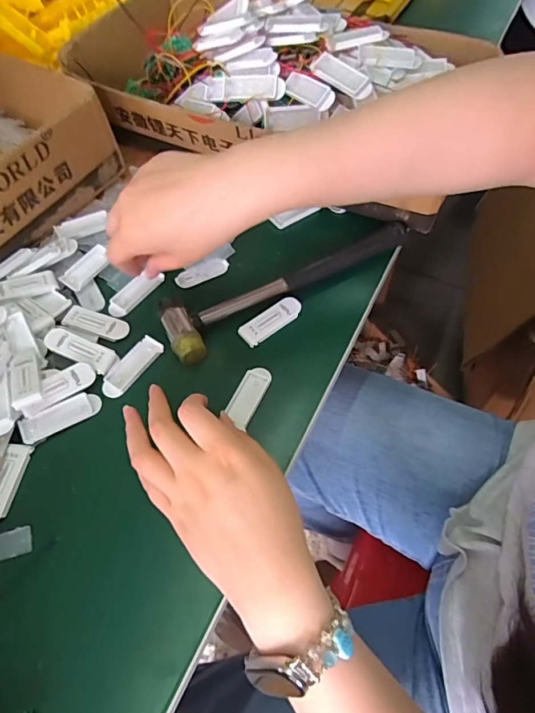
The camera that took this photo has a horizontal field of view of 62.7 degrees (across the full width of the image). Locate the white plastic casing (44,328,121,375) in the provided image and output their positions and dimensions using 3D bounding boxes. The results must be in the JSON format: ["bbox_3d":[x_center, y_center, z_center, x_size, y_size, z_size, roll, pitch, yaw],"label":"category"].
[{"bbox_3d":[-0.151,-0.006,0.355,0.060,0.005,0.021,24,62,2],"label":"white plastic casing"}]

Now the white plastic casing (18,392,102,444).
[{"bbox_3d":[-0.156,0.045,0.332,0.058,0.007,0.019,-28,61,-13],"label":"white plastic casing"}]

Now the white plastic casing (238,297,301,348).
[{"bbox_3d":[0.004,-0.031,0.373,0.058,0.006,0.021,-36,63,-17],"label":"white plastic casing"}]

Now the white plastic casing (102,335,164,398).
[{"bbox_3d":[-0.110,0.008,0.356,0.021,0.004,0.058,30,65,20],"label":"white plastic casing"}]

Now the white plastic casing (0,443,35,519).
[{"bbox_3d":[-0.184,0.088,0.305,0.017,0.006,0.056,6,59,7],"label":"white plastic casing"}]

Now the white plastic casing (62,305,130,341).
[{"bbox_3d":[-0.146,-0.029,0.375,0.056,0.009,0.021,14,60,12],"label":"white plastic casing"}]

